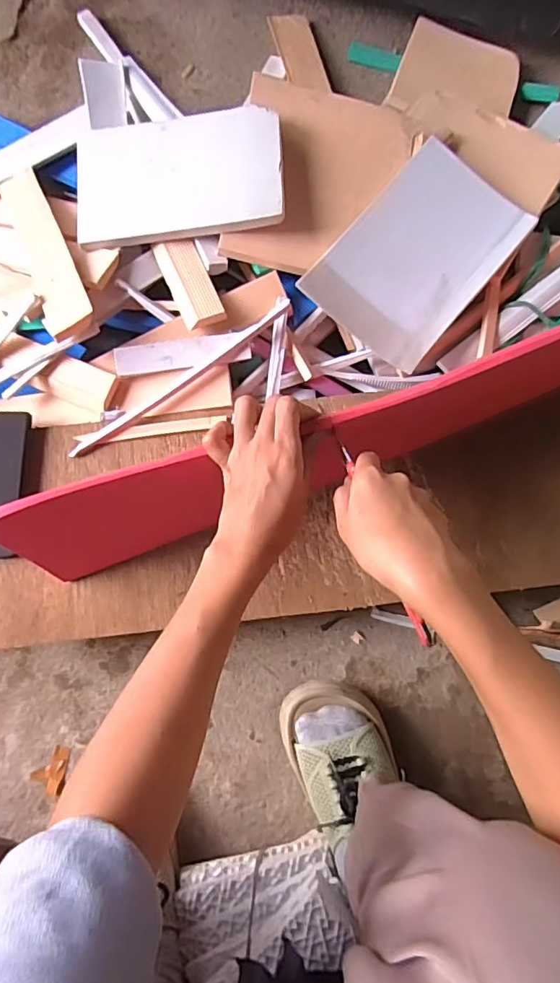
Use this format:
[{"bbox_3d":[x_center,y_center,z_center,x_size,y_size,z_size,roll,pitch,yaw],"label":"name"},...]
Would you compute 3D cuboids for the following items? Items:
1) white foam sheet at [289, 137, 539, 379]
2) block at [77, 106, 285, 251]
[{"bbox_3d":[0.150,-0.256,0.569,0.149,0.014,0.231,40,84,4],"label":"white foam sheet"},{"bbox_3d":[-0.111,-0.341,0.573,0.227,0.015,0.132,-3,87,11],"label":"block"}]

